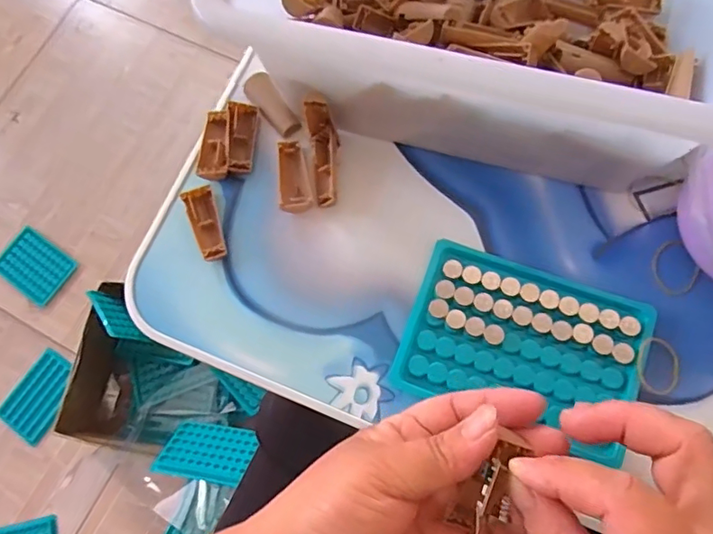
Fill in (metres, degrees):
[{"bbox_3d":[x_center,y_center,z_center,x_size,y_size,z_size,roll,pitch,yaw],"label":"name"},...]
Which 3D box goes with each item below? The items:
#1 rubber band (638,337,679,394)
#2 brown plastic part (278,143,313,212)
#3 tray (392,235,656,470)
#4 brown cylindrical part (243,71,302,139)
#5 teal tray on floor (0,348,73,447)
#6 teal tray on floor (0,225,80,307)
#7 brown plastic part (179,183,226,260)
[{"bbox_3d":[0.170,0.056,0.298,0.027,0.004,0.031,24,74,-6],"label":"rubber band"},{"bbox_3d":[-0.042,-0.060,0.350,0.020,0.008,0.050,-8,73,3],"label":"brown plastic part"},{"bbox_3d":[0.096,0.044,0.306,0.130,0.012,0.092,19,77,10],"label":"tray"},{"bbox_3d":[-0.058,-0.111,0.359,0.014,0.019,0.049,-38,74,-6],"label":"brown cylindrical part"},{"bbox_3d":[-0.500,0.204,0.839,0.087,0.010,0.124,31,79,13],"label":"teal tray on floor"},{"bbox_3d":[-0.558,-0.004,0.915,0.122,0.008,0.094,33,79,13],"label":"teal tray on floor"},{"bbox_3d":[-0.097,-0.029,0.343,0.019,0.012,0.049,-24,73,-2],"label":"brown plastic part"}]

